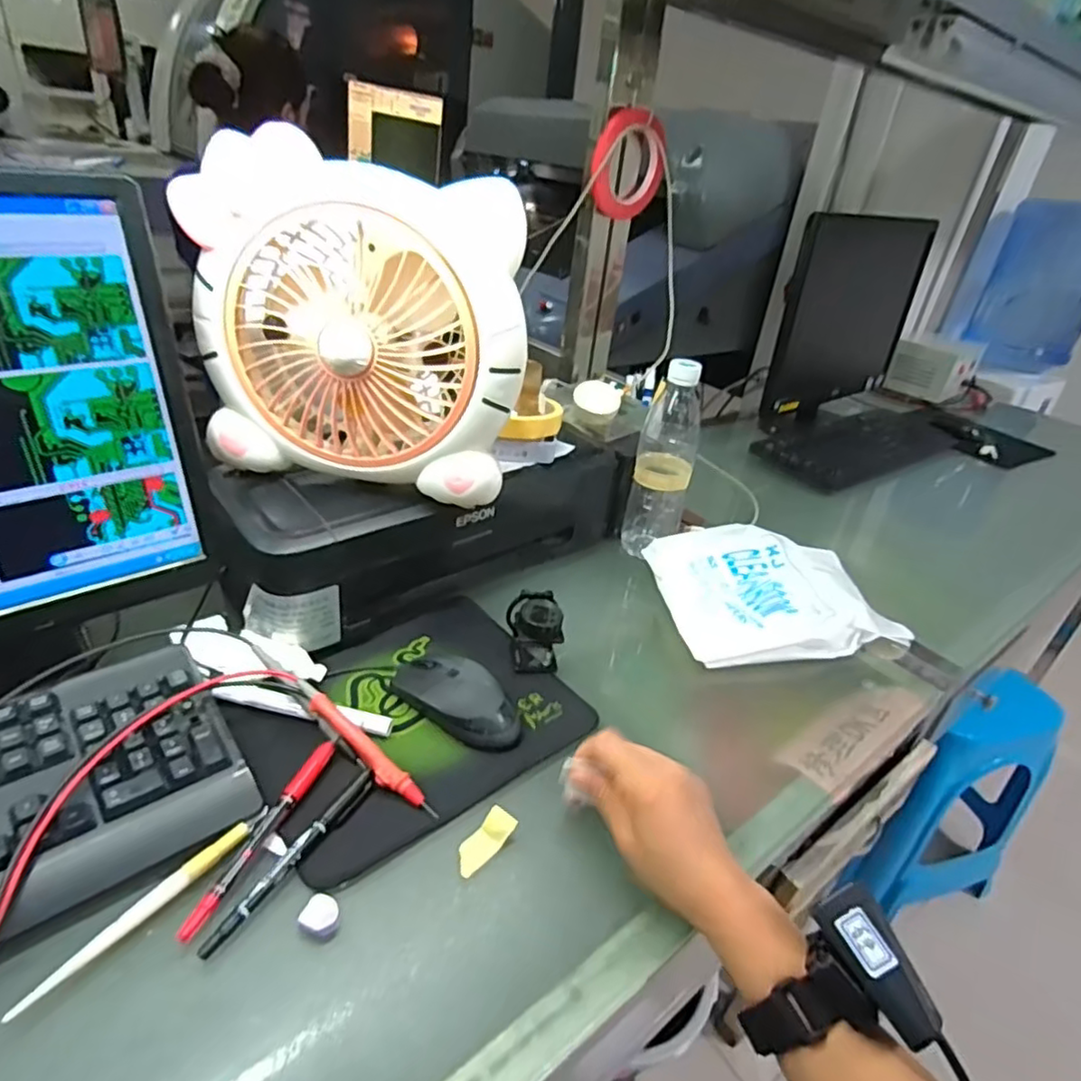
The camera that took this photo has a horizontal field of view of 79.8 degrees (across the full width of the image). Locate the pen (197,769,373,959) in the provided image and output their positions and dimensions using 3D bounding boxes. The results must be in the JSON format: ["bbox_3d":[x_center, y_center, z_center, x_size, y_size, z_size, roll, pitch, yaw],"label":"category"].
[{"bbox_3d":[-0.155,0.198,0.411,0.013,0.008,0.137,20,34,20],"label":"pen"}]

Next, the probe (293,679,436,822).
[{"bbox_3d":[-0.129,0.150,0.467,0.139,0.010,0.015,38,40,15],"label":"probe"}]

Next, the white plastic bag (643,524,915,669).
[{"bbox_3d":[0.245,0.051,0.704,0.239,0.031,0.179,-6,44,-12],"label":"white plastic bag"}]

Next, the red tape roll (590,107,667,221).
[{"bbox_3d":[0.107,-0.457,0.790,0.111,0.114,0.019,-3,37,-39],"label":"red tape roll"}]

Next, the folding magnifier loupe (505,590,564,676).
[{"bbox_3d":[-0.005,0.081,0.595,0.044,0.056,0.061,-3,33,-16],"label":"folding magnifier loupe"}]

